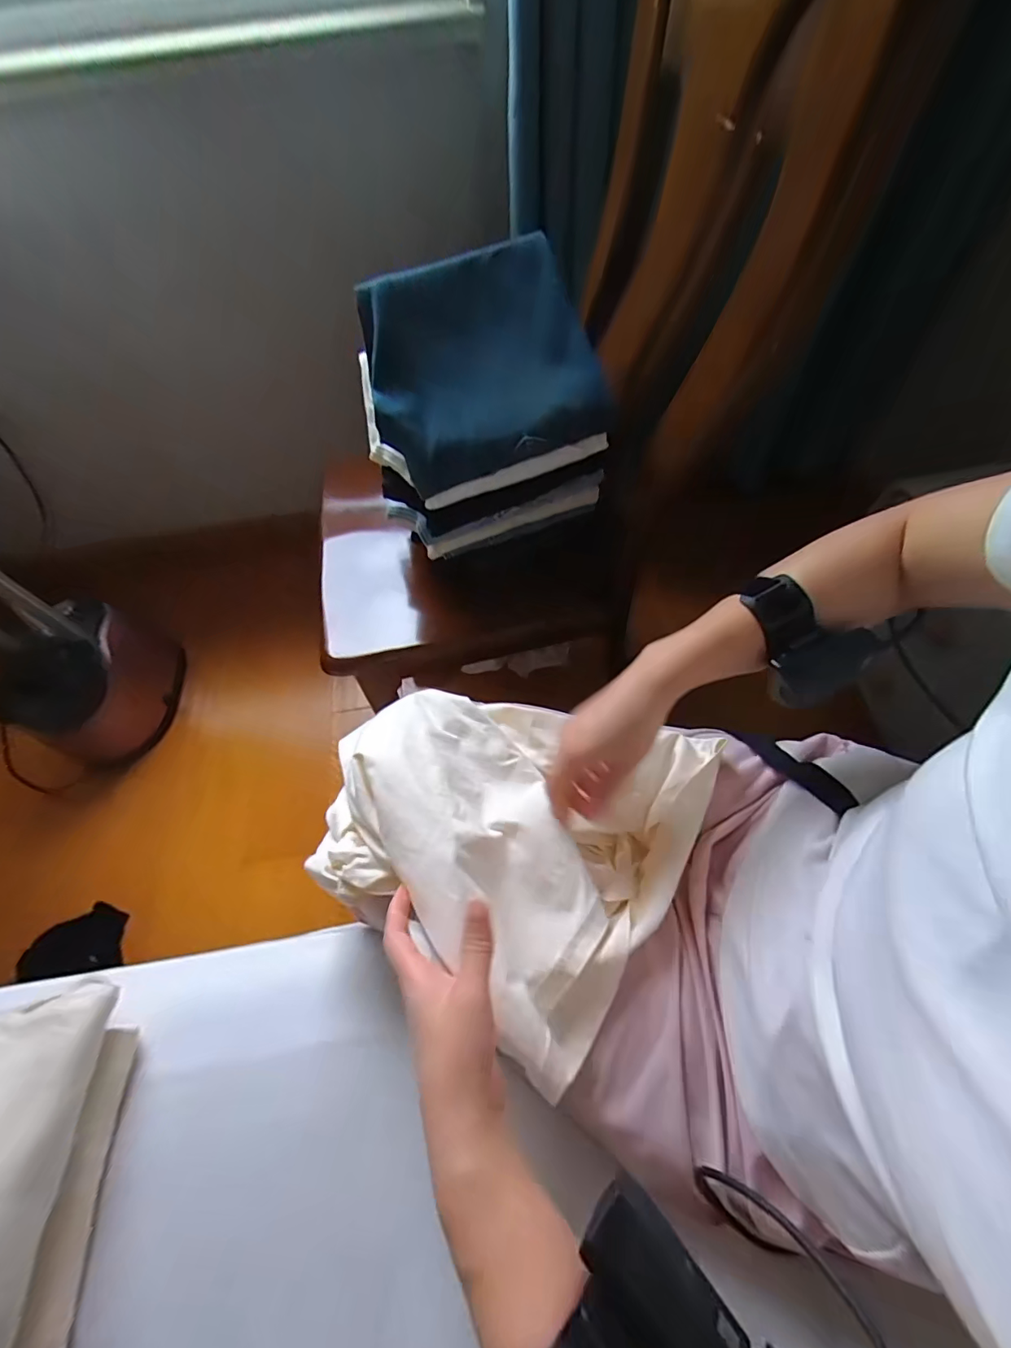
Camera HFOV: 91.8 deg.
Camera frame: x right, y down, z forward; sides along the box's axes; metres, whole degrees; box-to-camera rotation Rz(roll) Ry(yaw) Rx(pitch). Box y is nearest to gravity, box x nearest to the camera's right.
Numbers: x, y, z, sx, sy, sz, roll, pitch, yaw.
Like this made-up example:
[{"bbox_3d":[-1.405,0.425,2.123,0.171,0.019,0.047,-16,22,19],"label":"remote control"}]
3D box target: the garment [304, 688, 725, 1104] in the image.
[{"bbox_3d":[0.002,0.107,0.418,0.284,0.079,0.272,31,67,19],"label":"garment"}]

